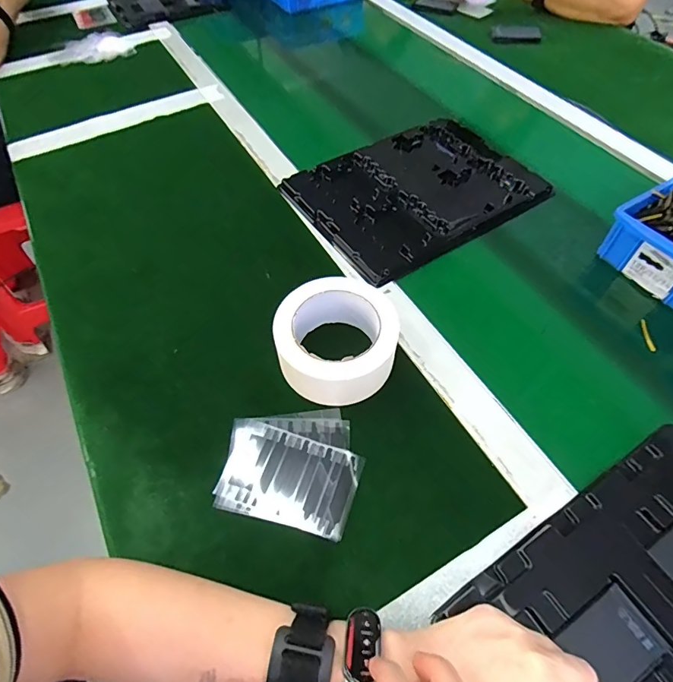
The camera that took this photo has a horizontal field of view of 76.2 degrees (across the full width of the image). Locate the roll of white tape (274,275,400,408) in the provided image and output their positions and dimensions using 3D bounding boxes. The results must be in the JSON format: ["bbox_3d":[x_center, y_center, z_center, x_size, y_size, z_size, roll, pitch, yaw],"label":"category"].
[{"bbox_3d":[-0.001,-0.002,0.406,0.108,0.052,0.108,0,57,1],"label":"roll of white tape"}]

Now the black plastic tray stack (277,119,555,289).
[{"bbox_3d":[0.106,-0.203,0.567,0.296,0.016,0.218,-30,61,-17],"label":"black plastic tray stack"}]

